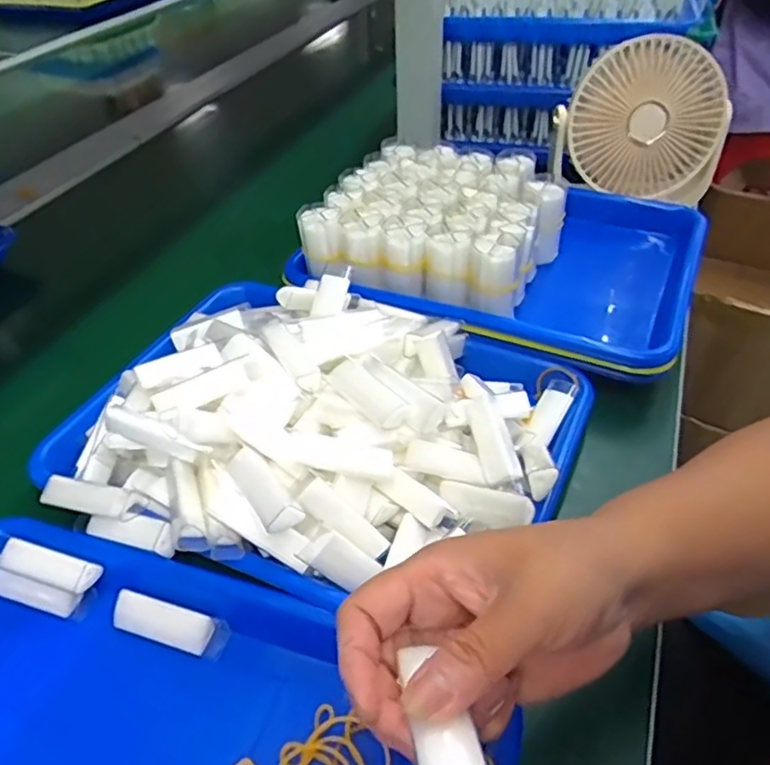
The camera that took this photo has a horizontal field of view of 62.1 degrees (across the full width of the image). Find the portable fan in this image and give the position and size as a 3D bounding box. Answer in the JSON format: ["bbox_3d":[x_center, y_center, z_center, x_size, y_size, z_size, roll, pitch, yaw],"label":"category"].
[{"bbox_3d":[0.256,-0.254,0.645,0.155,0.152,0.073,-12,43,-10],"label":"portable fan"}]

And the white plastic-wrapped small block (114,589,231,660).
[{"bbox_3d":[-0.118,0.133,0.355,0.065,0.012,0.022,11,87,13],"label":"white plastic-wrapped small block"}]

